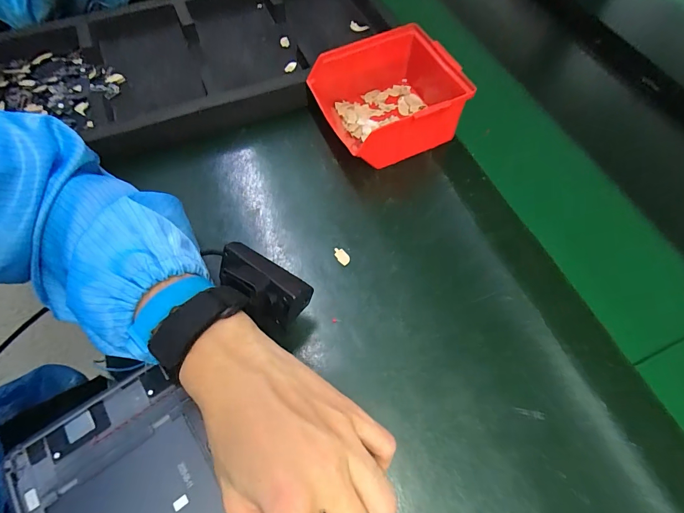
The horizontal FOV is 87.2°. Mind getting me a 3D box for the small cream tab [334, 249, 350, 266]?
[{"bbox_3d":[-0.001,-0.001,0.336,0.011,0.004,0.019,-37,72,-12],"label":"small cream tab"}]

